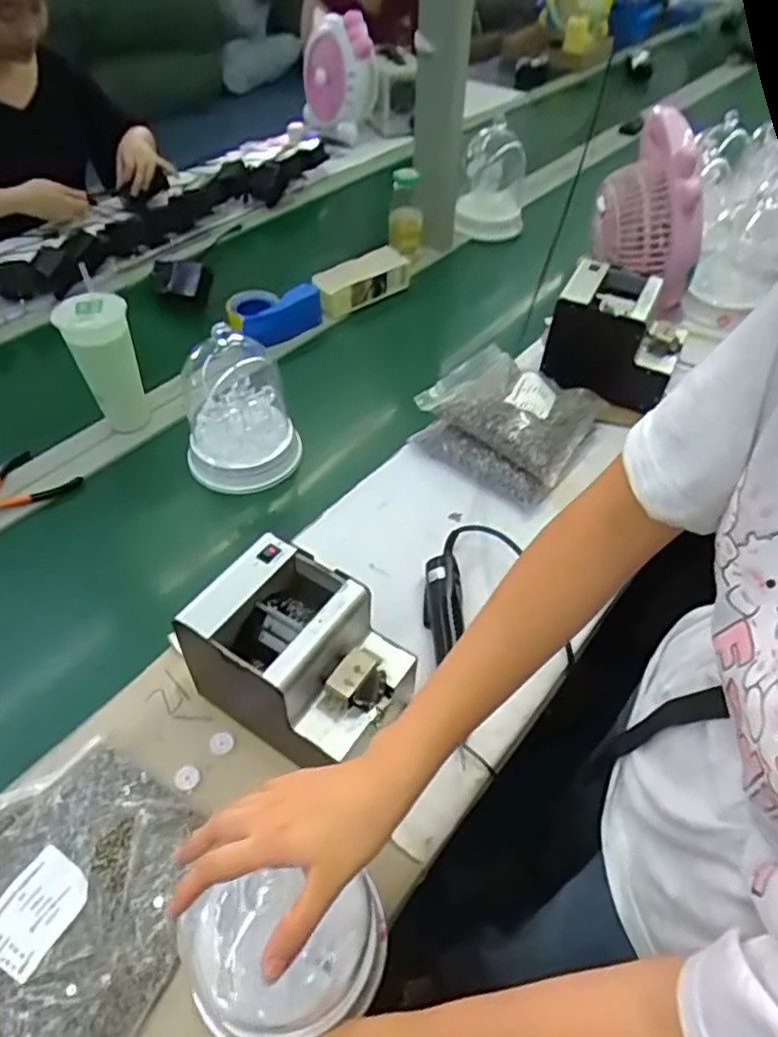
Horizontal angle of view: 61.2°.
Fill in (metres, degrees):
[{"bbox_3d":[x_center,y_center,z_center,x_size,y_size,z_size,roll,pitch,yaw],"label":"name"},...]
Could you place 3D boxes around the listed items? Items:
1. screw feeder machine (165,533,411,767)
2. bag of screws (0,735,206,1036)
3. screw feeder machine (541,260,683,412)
[{"bbox_3d":[-0.081,0.131,0.623,0.185,0.145,0.125,27,54,21],"label":"screw feeder machine"},{"bbox_3d":[-0.259,0.294,0.528,0.234,0.038,0.201,29,54,22],"label":"bag of screws"},{"bbox_3d":[0.340,-0.265,0.999,0.186,0.167,0.136,21,52,16],"label":"screw feeder machine"}]

